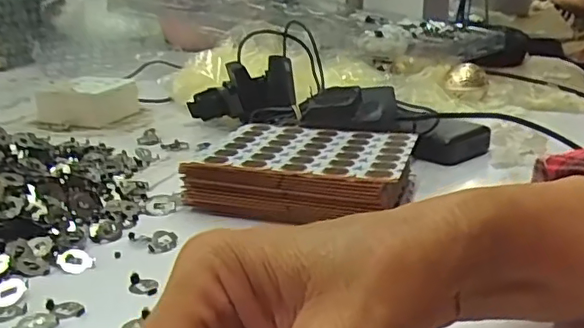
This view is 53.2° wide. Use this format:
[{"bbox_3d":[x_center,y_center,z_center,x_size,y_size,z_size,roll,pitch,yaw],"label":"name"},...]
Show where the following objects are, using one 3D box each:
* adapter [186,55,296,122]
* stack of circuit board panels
[{"bbox_3d":[-0.055,-0.079,0.662,0.120,0.075,0.074,-3,19,-8],"label":"adapter"},{"bbox_3d":[0.013,0.008,0.453,0.157,0.044,0.124,9,21,25],"label":"stack of circuit board panels"}]

